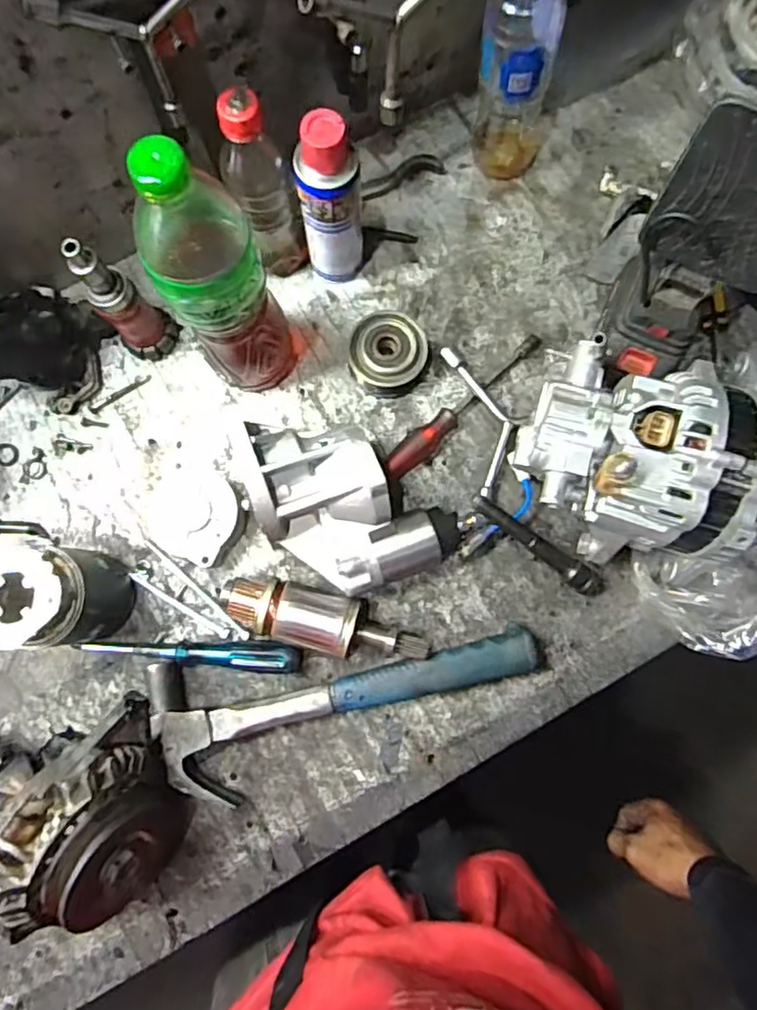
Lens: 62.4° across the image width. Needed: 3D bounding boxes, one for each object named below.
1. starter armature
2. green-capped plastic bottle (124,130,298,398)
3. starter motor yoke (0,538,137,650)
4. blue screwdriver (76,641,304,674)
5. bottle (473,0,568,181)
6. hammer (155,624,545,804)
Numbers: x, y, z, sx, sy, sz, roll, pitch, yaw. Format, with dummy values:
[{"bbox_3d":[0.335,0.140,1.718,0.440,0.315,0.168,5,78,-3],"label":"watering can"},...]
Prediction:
[{"bbox_3d":[-0.045,0.100,0.534,0.175,0.055,0.049,14,79,2],"label":"starter armature"},{"bbox_3d":[-0.115,-0.160,0.470,0.079,0.272,0.064,-17,80,-4],"label":"green-capped plastic bottle"},{"bbox_3d":[-0.263,0.073,0.507,0.080,0.122,0.079,0,79,-1],"label":"starter motor yoke"},{"bbox_3d":[-0.164,0.127,0.543,0.191,0.029,0.024,4,79,0],"label":"blue screwdriver"},{"bbox_3d":[0.124,-0.377,0.538,0.071,0.212,0.073,18,79,2],"label":"bottle"},{"bbox_3d":[-0.023,0.177,0.529,0.328,0.033,0.111,-6,79,-2],"label":"hammer"}]

